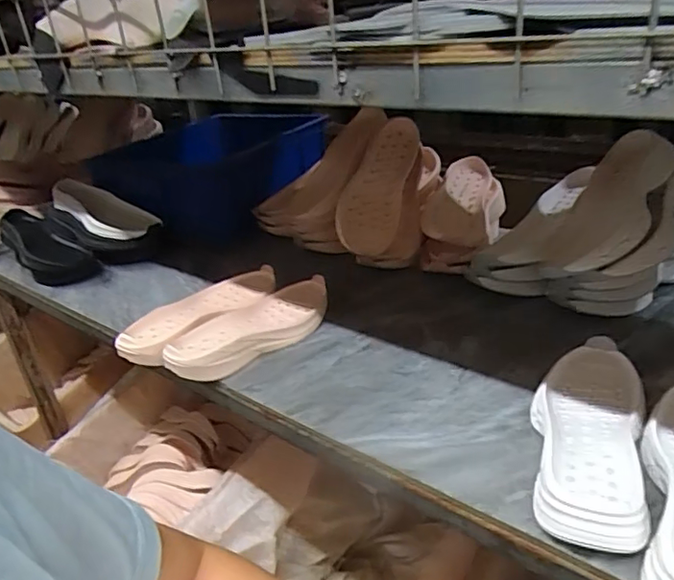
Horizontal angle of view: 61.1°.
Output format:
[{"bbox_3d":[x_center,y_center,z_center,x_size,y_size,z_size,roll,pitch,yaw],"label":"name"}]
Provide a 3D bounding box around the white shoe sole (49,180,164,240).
[{"bbox_3d":[-0.463,-0.164,1.132,0.297,0.053,0.106,28,41,27],"label":"white shoe sole"}]

